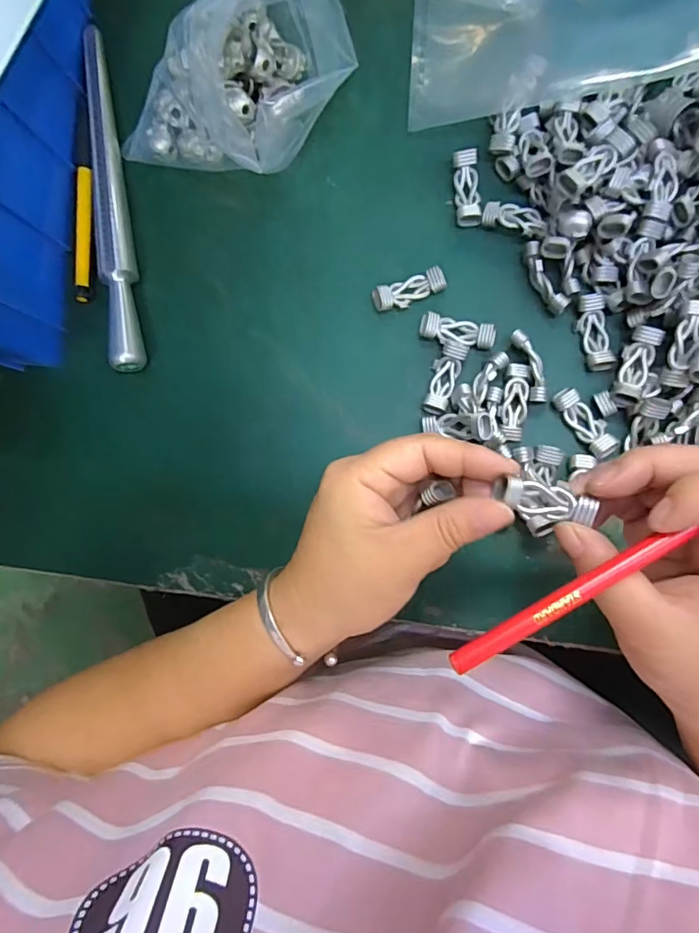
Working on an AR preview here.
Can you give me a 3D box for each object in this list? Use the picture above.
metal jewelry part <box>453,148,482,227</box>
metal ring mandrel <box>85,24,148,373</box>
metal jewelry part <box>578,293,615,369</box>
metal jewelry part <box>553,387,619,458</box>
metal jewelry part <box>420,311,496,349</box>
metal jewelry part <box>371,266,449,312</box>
[{"bbox_3d":[0.074,-0.173,0.313,0.015,0.013,0.043,-4,86,7],"label":"metal jewelry part"},{"bbox_3d":[-0.158,-0.180,0.336,0.018,0.026,0.235,-7,86,7],"label":"metal ring mandrel"},{"bbox_3d":[0.148,-0.081,0.301,0.015,0.008,0.045,-10,86,6],"label":"metal jewelry part"},{"bbox_3d":[0.141,-0.027,0.298,0.016,0.009,0.045,-35,83,4],"label":"metal jewelry part"},{"bbox_3d":[0.067,-0.084,0.309,0.045,0.009,0.016,9,88,7],"label":"metal jewelry part"},{"bbox_3d":[0.037,-0.111,0.314,0.045,0.013,0.015,-21,85,5],"label":"metal jewelry part"}]

